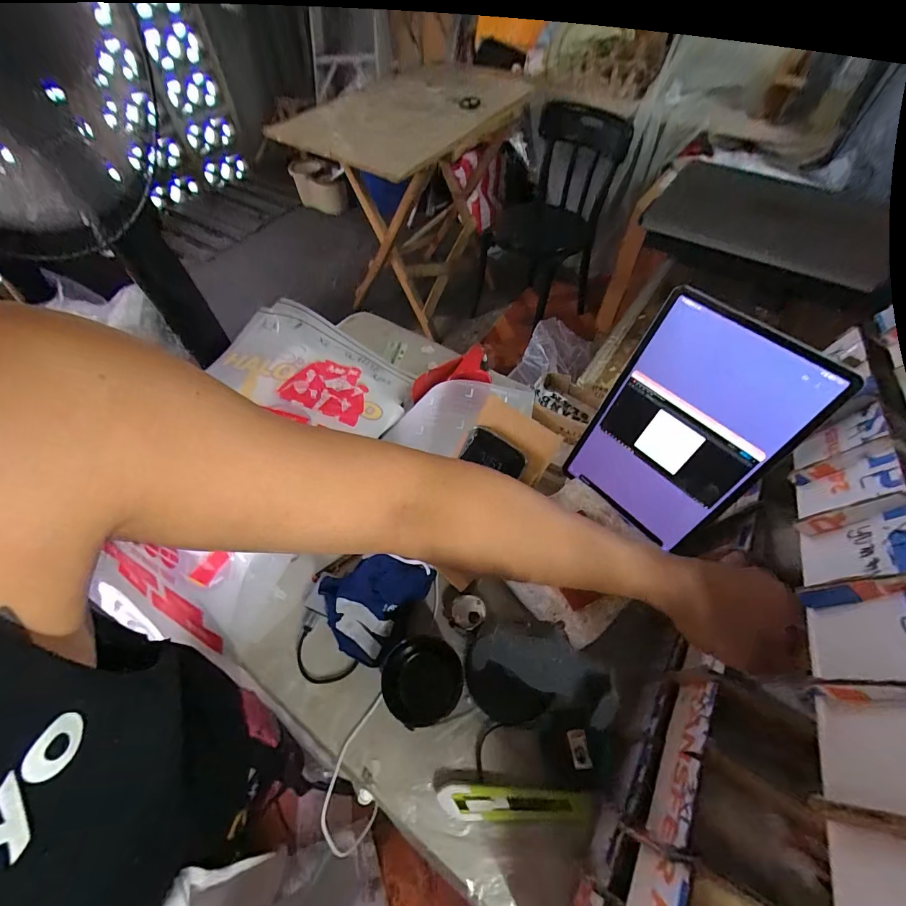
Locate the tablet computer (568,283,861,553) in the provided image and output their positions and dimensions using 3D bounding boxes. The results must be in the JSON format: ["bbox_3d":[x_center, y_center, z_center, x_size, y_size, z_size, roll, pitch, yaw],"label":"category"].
[{"bbox_3d":[0.227,-0.019,0.412,0.012,0.240,0.156,-22,57,-38],"label":"tablet computer"}]

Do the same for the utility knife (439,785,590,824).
[{"bbox_3d":[0.062,0.355,0.409,0.150,0.008,0.029,0,57,2],"label":"utility knife"}]

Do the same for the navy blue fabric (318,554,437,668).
[{"bbox_3d":[-0.100,0.178,0.499,0.106,0.062,0.123,30,62,20],"label":"navy blue fabric"}]

